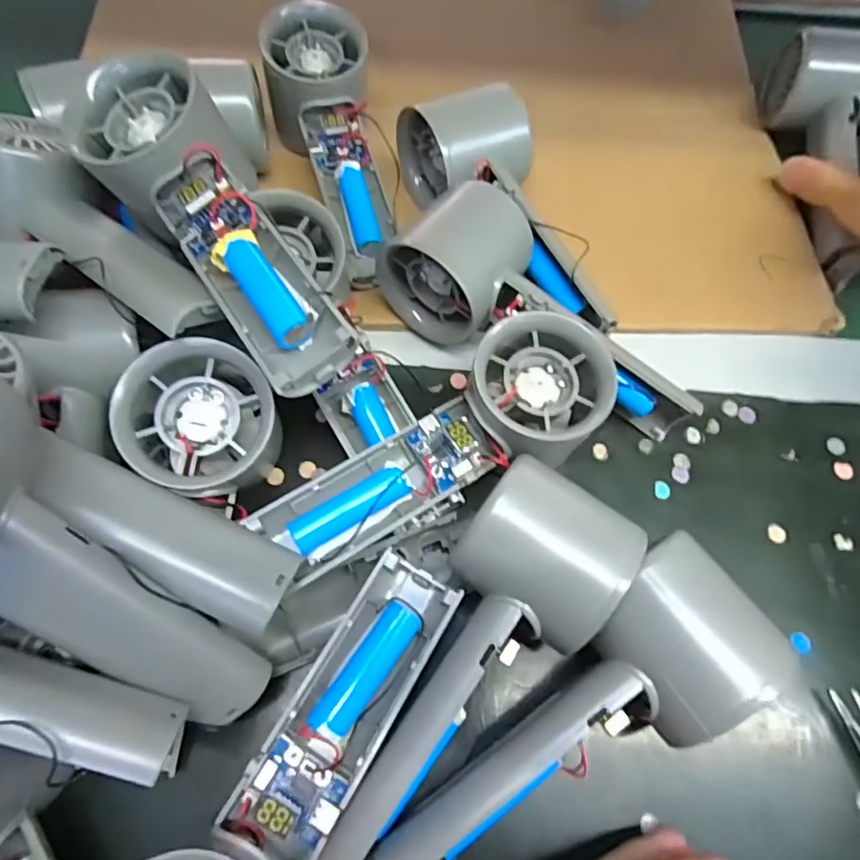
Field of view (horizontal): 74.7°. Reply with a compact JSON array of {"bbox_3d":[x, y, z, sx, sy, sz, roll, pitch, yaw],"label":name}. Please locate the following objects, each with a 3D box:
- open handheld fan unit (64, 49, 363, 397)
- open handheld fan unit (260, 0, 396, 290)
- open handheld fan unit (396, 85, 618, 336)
[{"bbox_3d":[-0.084,-0.079,0.222,0.057,0.046,0.157,-32,71,-14],"label":"open handheld fan unit"},{"bbox_3d":[-0.049,-0.149,0.309,0.056,0.061,0.154,-15,85,-8],"label":"open handheld fan unit"},{"bbox_3d":[0.041,-0.112,0.288,0.056,0.056,0.153,-24,69,-11],"label":"open handheld fan unit"}]

